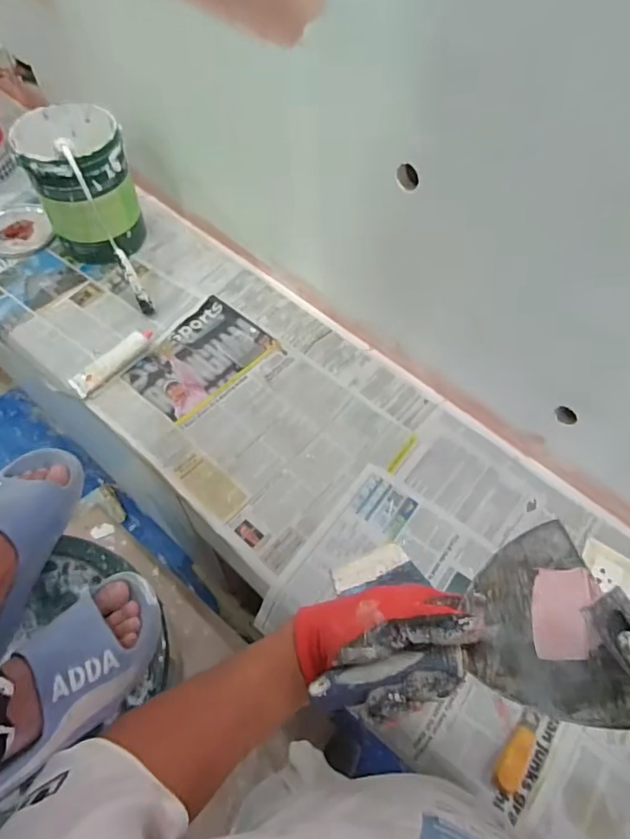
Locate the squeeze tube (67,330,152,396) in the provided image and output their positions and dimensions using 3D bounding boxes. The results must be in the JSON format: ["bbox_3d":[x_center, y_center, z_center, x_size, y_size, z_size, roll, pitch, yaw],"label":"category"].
[{"bbox_3d":[-0.333,-0.096,0.850,0.034,0.026,0.152,41,66,20],"label":"squeeze tube"}]

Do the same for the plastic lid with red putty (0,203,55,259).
[{"bbox_3d":[-0.614,-0.384,1.038,0.138,0.018,0.167,-26,64,-16],"label":"plastic lid with red putty"}]

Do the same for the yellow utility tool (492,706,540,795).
[{"bbox_3d":[0.238,0.387,0.600,0.029,0.011,0.093,30,63,15],"label":"yellow utility tool"}]

